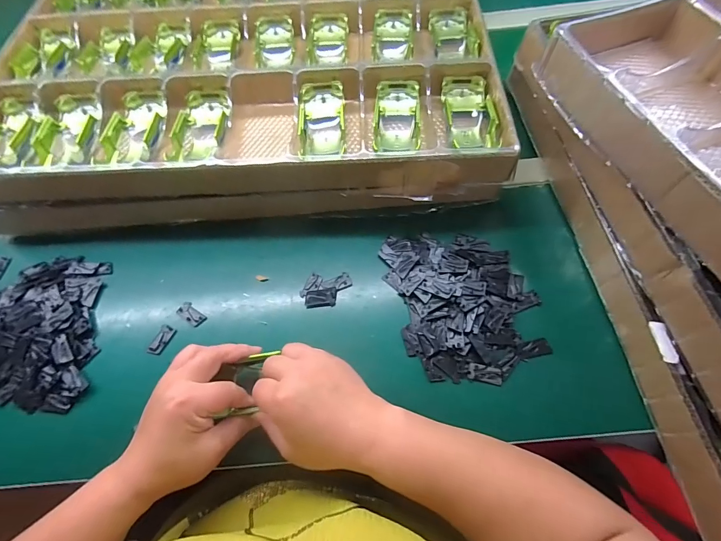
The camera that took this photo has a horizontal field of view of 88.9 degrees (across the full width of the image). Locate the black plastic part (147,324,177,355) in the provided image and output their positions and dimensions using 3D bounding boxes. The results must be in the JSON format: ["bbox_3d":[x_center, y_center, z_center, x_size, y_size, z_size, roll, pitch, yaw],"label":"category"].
[{"bbox_3d":[-0.228,0.080,0.421,0.017,0.005,0.034,21,65,14],"label":"black plastic part"}]

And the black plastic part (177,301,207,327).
[{"bbox_3d":[-0.199,0.052,0.433,0.034,0.005,0.018,36,70,20],"label":"black plastic part"}]

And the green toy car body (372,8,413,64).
[{"bbox_3d":[0.046,-0.329,0.519,0.054,0.023,0.098,2,62,5],"label":"green toy car body"}]

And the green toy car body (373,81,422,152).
[{"bbox_3d":[0.045,-0.192,0.456,0.055,0.031,0.098,0,62,3],"label":"green toy car body"}]

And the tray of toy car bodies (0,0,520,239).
[{"bbox_3d":[-0.211,-0.287,0.538,0.649,0.114,0.466,-2,62,3],"label":"tray of toy car bodies"}]

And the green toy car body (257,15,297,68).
[{"bbox_3d":[-0.122,-0.329,0.530,0.054,0.033,0.077,-7,62,0],"label":"green toy car body"}]

